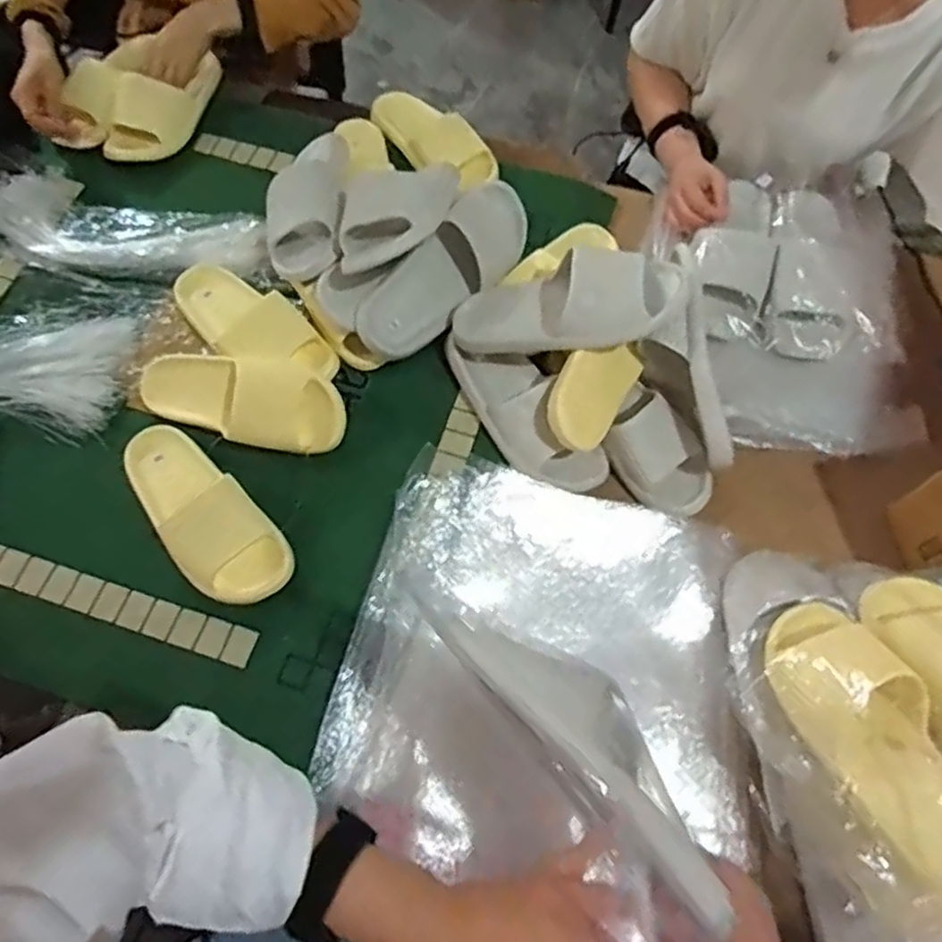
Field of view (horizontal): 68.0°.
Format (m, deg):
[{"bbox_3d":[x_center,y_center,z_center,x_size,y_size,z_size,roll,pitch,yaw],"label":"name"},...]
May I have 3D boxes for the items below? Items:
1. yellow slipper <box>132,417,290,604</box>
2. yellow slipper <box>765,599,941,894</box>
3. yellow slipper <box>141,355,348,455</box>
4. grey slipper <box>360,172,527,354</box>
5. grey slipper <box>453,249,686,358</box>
[{"bbox_3d":[-0.305,0.035,0.767,0.099,0.060,0.254,-39,74,-18],"label":"yellow slipper"},{"bbox_3d":[0.335,0.219,0.588,0.104,0.065,0.244,-16,56,-10],"label":"yellow slipper"},{"bbox_3d":[-0.274,-0.081,0.822,0.248,0.059,0.095,11,66,1],"label":"yellow slipper"},{"bbox_3d":[-0.020,-0.252,0.891,0.099,0.108,0.290,36,69,12],"label":"grey slipper"},{"bbox_3d":[0.104,-0.193,0.806,0.268,0.073,0.107,-7,64,22],"label":"grey slipper"}]

